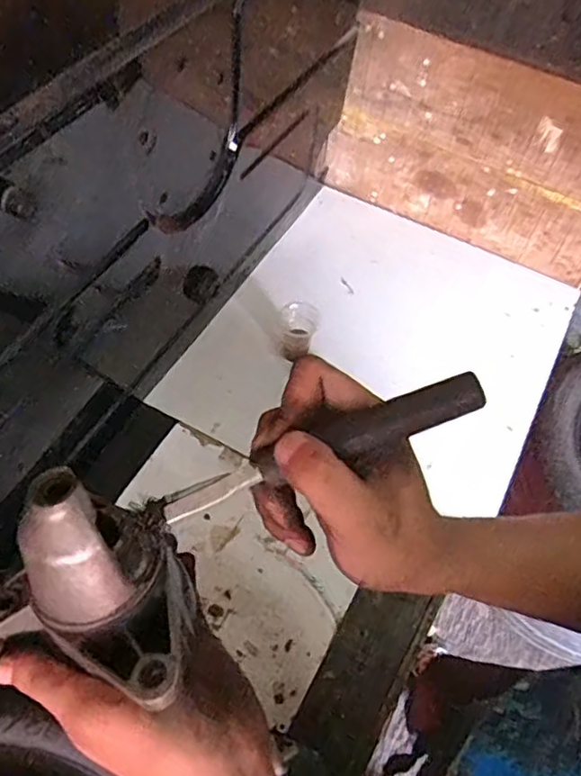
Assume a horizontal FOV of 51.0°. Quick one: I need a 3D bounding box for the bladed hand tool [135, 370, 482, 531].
[{"bbox_3d":[0.011,0.029,0.273,0.158,0.010,0.022,-21,58,-1],"label":"bladed hand tool"}]

